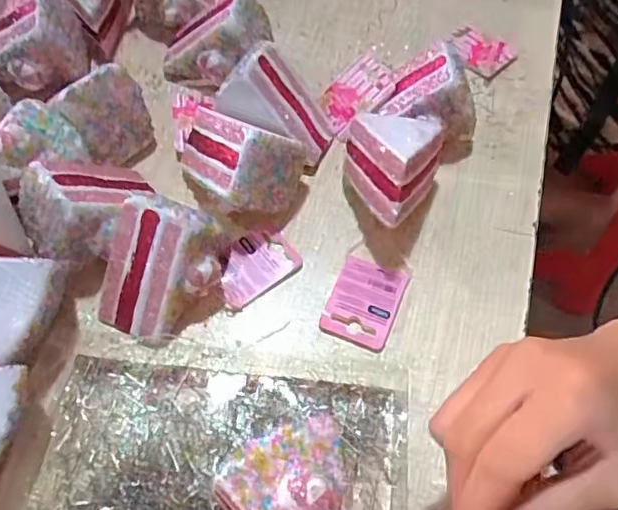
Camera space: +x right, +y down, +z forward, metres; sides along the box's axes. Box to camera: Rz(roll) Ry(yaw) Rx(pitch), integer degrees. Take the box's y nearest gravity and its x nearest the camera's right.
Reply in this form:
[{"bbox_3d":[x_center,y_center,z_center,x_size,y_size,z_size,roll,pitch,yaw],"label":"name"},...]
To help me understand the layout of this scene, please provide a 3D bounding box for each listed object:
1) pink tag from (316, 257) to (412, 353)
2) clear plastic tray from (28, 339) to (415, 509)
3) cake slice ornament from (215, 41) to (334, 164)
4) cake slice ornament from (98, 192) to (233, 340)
[{"bbox_3d":[0.037,0.031,0.378,0.045,0.005,0.061,21,62,9],"label":"pink tag"},{"bbox_3d":[-0.048,0.137,0.311,0.206,0.006,0.177,6,60,1],"label":"clear plastic tray"},{"bbox_3d":[-0.023,-0.113,0.418,0.083,0.065,0.053,13,61,5],"label":"cake slice ornament"},{"bbox_3d":[-0.091,0.005,0.353,0.067,0.062,0.083,19,61,8],"label":"cake slice ornament"}]

